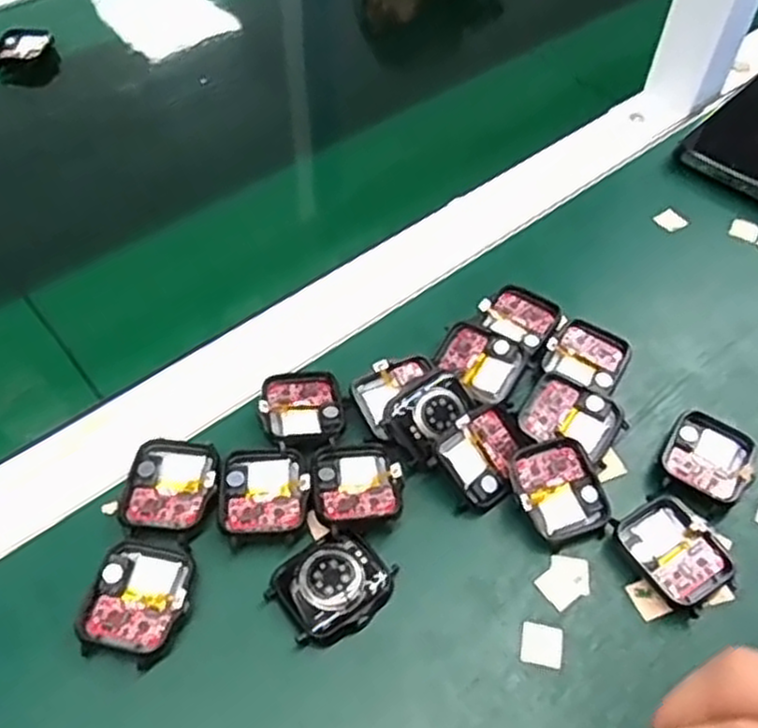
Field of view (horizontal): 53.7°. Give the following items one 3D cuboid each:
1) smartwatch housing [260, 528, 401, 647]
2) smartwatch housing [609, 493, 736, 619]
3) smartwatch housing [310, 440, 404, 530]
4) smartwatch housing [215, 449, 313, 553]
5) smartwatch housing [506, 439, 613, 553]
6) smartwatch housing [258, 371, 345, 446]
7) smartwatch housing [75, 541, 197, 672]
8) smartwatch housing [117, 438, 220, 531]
[{"bbox_3d":[-0.018,0.090,0.304,0.045,0.010,0.038,-30,58,-22],"label":"smartwatch housing"},{"bbox_3d":[0.124,0.080,0.318,0.037,0.013,0.045,-30,58,-22],"label":"smartwatch housing"},{"bbox_3d":[-0.010,0.053,0.330,0.038,0.010,0.042,-10,52,-9],"label":"smartwatch housing"},{"bbox_3d":[-0.050,0.057,0.326,0.038,0.008,0.043,-4,52,-4],"label":"smartwatch housing"},{"bbox_3d":[0.079,0.056,0.330,0.038,0.009,0.044,-16,69,-13],"label":"smartwatch housing"},{"bbox_3d":[-0.036,0.020,0.352,0.036,0.009,0.043,-9,52,-9],"label":"smartwatch housing"},{"bbox_3d":[-0.095,0.094,0.298,0.039,0.010,0.045,6,52,3],"label":"smartwatch housing"},{"bbox_3d":[-0.091,0.052,0.326,0.039,0.005,0.043,7,52,4],"label":"smartwatch housing"}]

